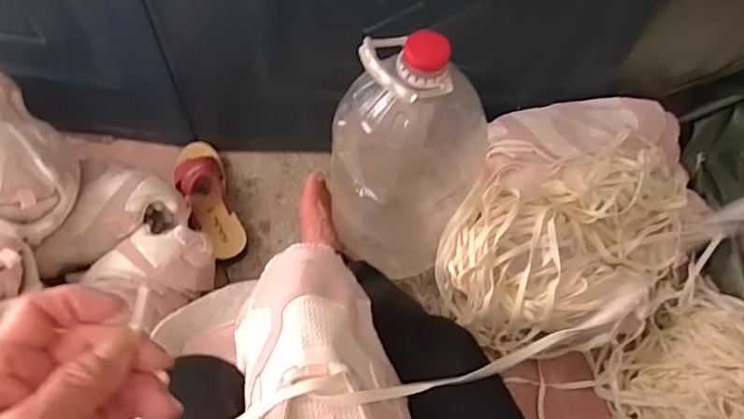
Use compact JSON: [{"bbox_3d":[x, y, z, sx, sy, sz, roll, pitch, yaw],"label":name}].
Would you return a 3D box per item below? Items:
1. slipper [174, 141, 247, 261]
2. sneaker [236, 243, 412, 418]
[{"bbox_3d":[-0.272,-0.025,0.924,0.076,0.067,0.228,-19,64,-12],"label":"slipper"},{"bbox_3d":[-0.040,0.156,0.453,0.120,0.090,0.259,-11,58,-8],"label":"sneaker"}]

